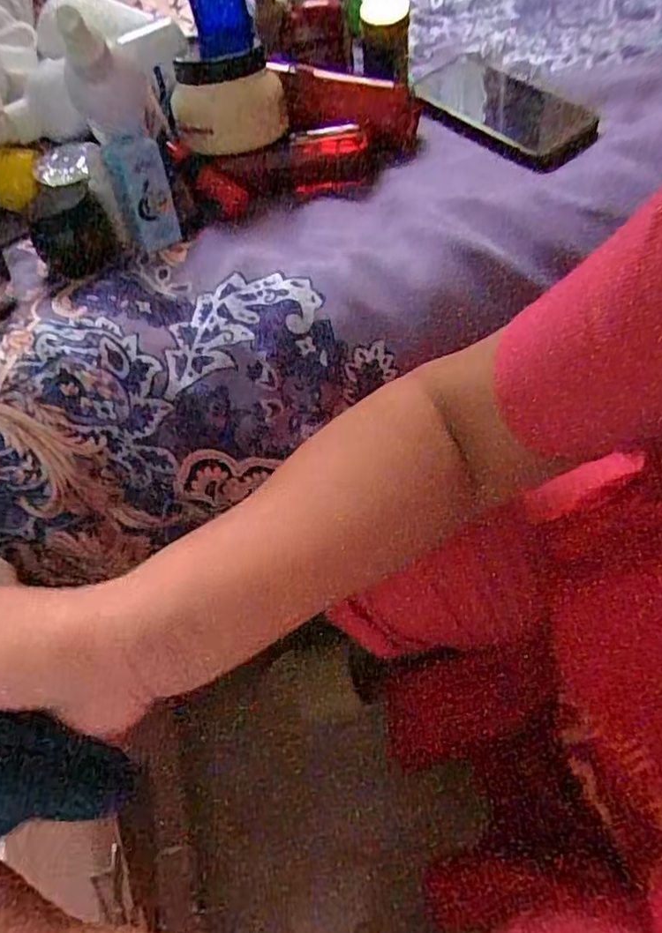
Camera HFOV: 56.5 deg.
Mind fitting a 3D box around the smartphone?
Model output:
[{"bbox_3d":[0.144,-0.313,0.534,0.095,0.009,0.172,-38,67,-15],"label":"smartphone"}]

